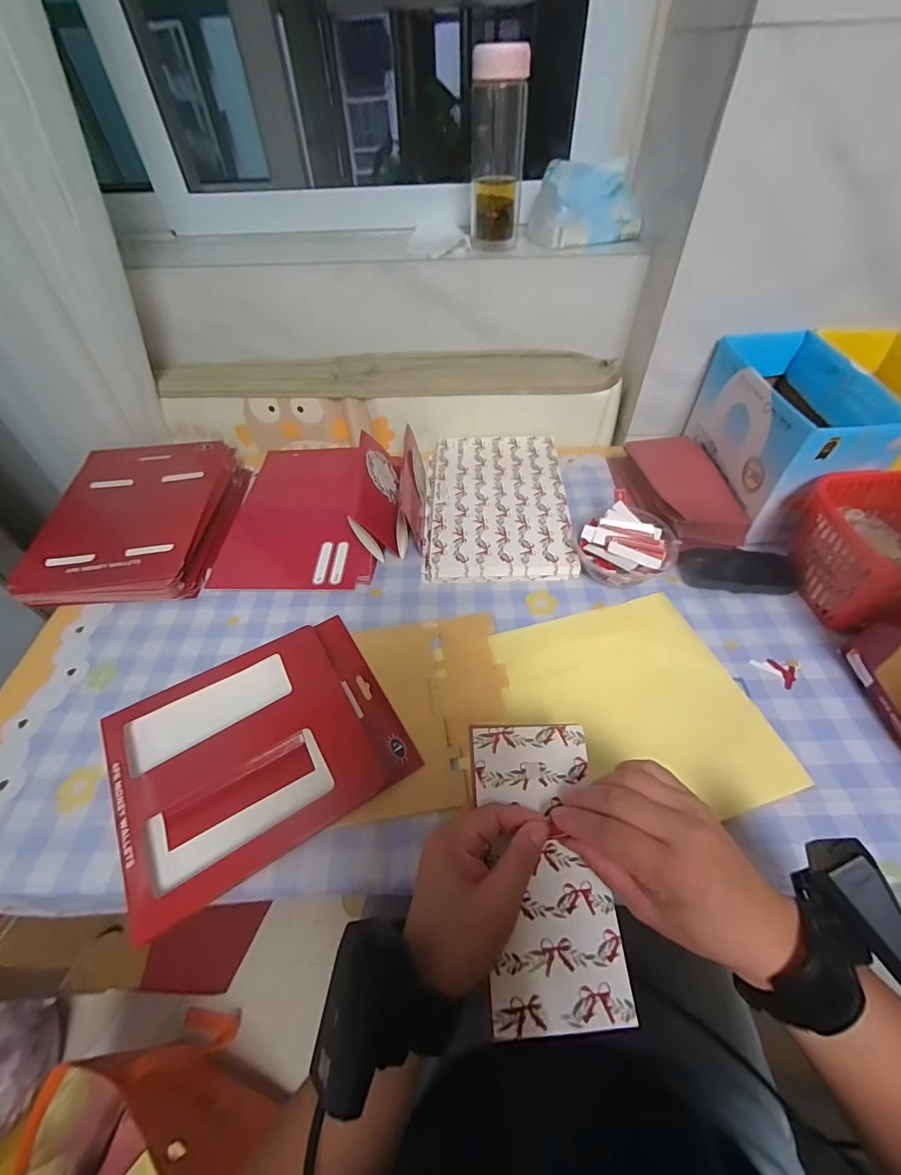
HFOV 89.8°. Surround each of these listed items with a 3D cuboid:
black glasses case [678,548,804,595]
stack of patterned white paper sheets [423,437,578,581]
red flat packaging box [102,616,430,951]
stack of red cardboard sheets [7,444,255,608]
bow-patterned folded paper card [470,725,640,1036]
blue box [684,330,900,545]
[{"bbox_3d":[0.332,-0.018,0.522,0.119,0.022,0.050,3,51,4],"label":"black glasses case"},{"bbox_3d":[0.060,-0.116,0.608,0.180,0.028,0.258,0,50,1],"label":"stack of patterned white paper sheets"},{"bbox_3d":[-0.174,0.135,0.407,0.230,0.028,0.196,-27,55,-19],"label":"red flat packaging box"},{"bbox_3d":[-0.394,-0.093,0.592,0.229,0.044,0.258,1,51,3],"label":"stack of red cardboard sheets"},{"bbox_3d":[0.063,0.183,0.303,0.085,0.008,0.174,0,63,-8],"label":"bow-patterned folded paper card"},{"bbox_3d":[0.405,-0.199,0.559,0.120,0.131,0.235,-3,50,-1],"label":"blue box"}]

